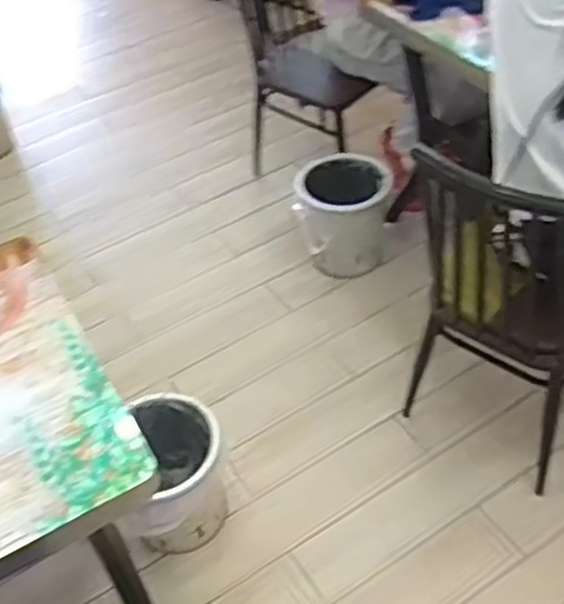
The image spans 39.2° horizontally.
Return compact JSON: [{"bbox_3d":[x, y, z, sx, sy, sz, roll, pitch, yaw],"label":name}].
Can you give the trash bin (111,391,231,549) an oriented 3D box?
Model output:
[{"bbox_3d":[-0.237,0.390,1.779,0.223,0.304,0.242,-4,46,4],"label":"trash bin"}]

